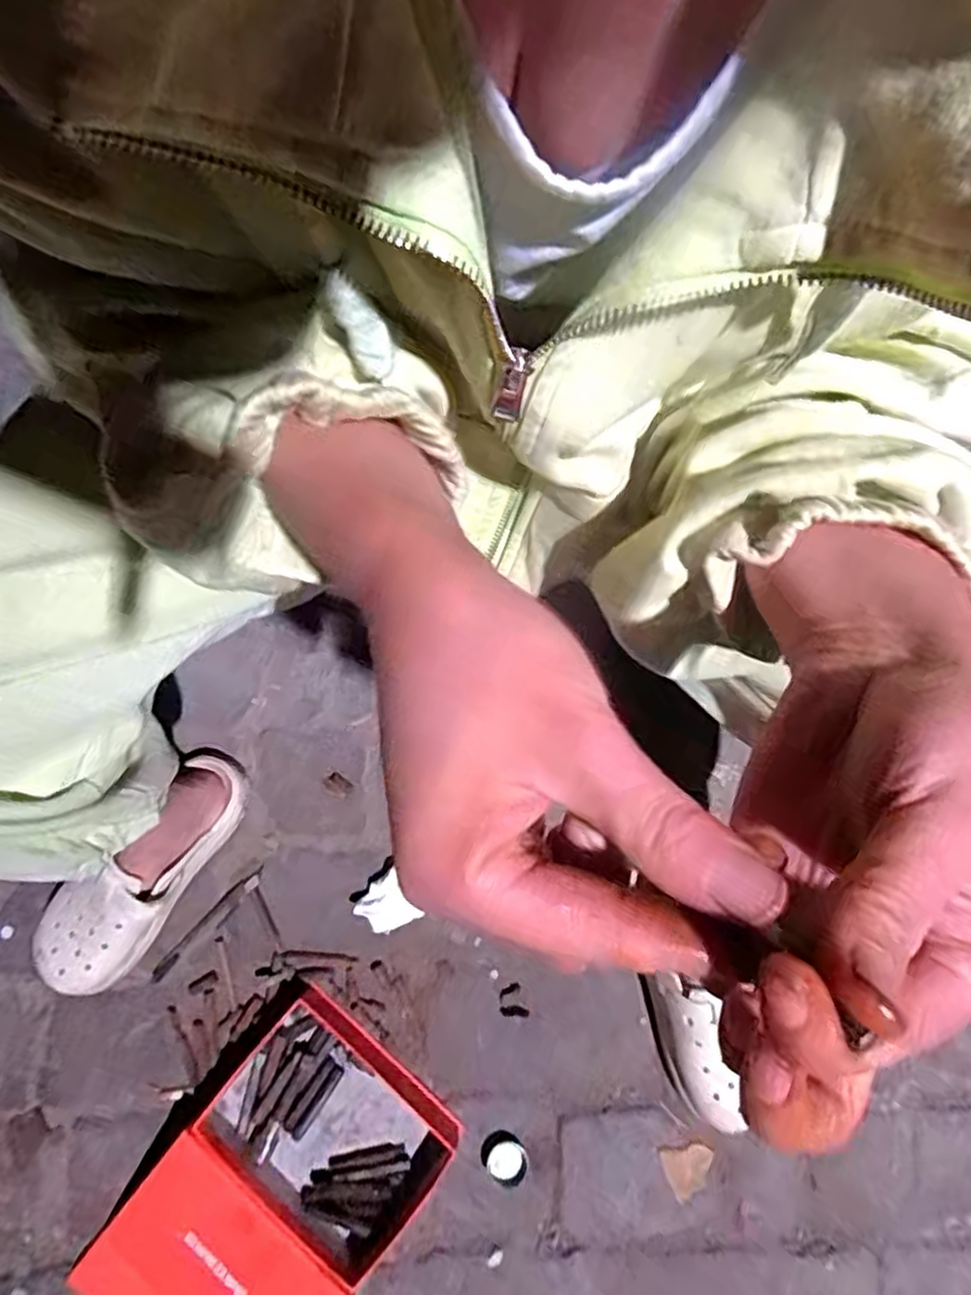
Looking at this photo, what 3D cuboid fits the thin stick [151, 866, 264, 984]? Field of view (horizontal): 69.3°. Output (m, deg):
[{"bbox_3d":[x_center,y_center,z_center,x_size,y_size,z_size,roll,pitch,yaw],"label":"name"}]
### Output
[{"bbox_3d":[-0.290,0.289,0.728,0.153,0.014,0.016,-44,83,-9],"label":"thin stick"}]

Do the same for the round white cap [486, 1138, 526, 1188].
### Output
[{"bbox_3d":[0.021,0.505,0.688,0.038,0.005,0.038,0,79,-1],"label":"round white cap"}]

